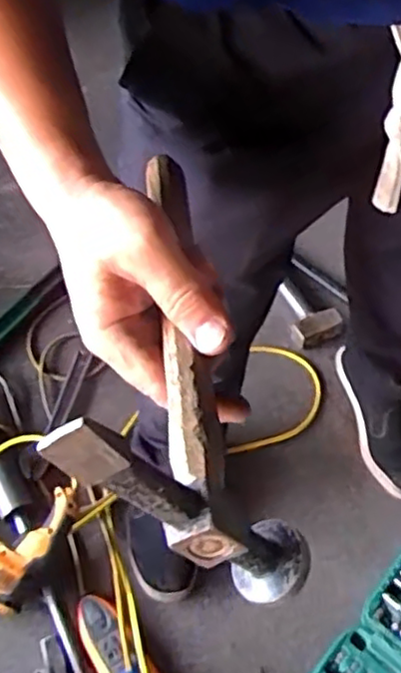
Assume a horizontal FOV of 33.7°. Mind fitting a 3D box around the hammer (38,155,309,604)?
[{"bbox_3d":[-0.029,-0.006,0.326,0.038,0.139,0.250,-31,52,24],"label":"hammer"}]

